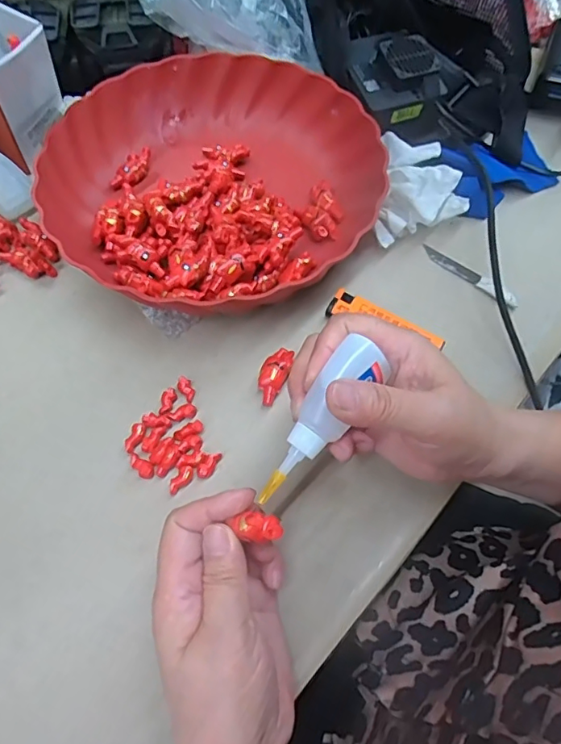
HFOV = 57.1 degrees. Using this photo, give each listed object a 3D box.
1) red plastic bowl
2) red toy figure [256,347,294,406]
[{"bbox_3d":[-0.053,-0.144,0.389,0.233,0.049,0.237,-1,63,2],"label":"red plastic bowl"},{"bbox_3d":[-0.004,0.002,0.336,0.017,0.014,0.040,14,64,9],"label":"red toy figure"}]

